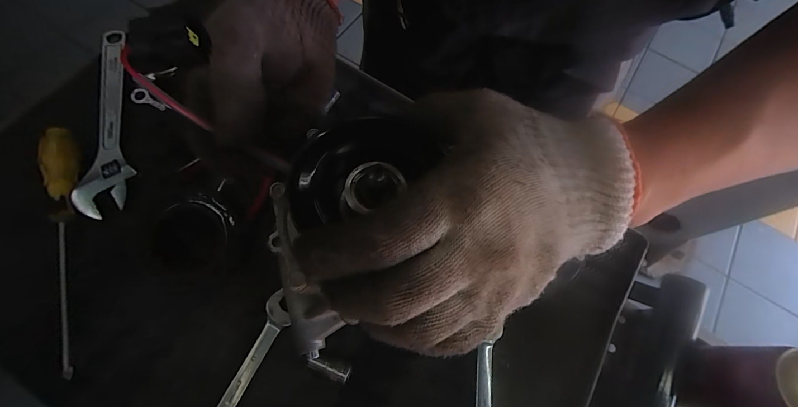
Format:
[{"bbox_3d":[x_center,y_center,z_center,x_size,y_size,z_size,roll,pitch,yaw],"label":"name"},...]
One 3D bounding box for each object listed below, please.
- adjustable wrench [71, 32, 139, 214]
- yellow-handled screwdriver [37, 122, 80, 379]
[{"bbox_3d":[-0.325,-0.102,0.391,0.045,0.009,0.242,-10,69,-7],"label":"adjustable wrench"},{"bbox_3d":[-0.324,0.031,0.327,0.023,0.022,0.252,-17,70,-10],"label":"yellow-handled screwdriver"}]

